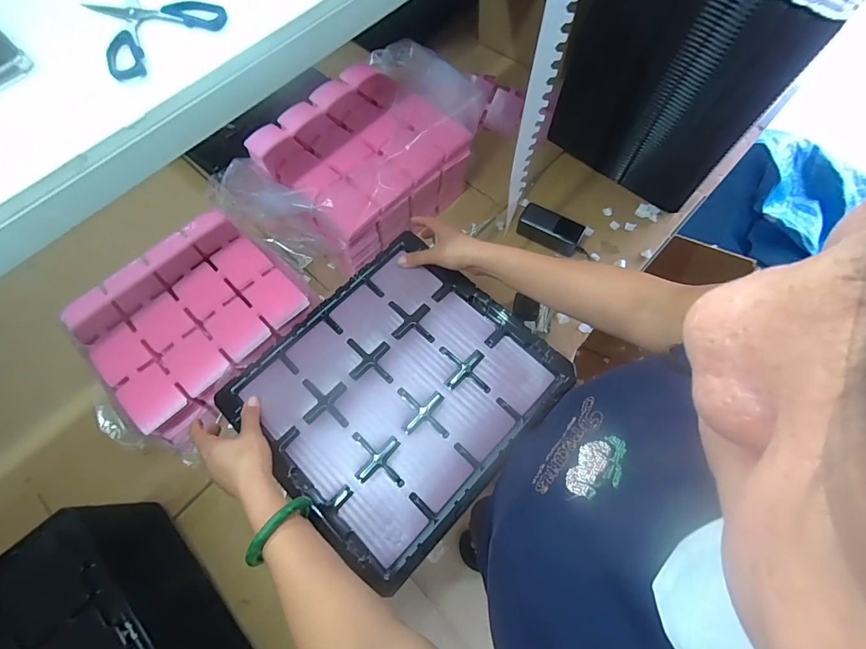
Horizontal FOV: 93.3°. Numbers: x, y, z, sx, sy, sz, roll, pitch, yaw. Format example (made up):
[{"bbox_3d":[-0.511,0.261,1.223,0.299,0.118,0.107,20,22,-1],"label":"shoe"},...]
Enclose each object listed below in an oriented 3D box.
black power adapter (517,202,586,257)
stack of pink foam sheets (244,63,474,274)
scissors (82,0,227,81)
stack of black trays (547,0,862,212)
[{"bbox_3d":[0.244,-0.200,0.848,0.130,0.045,0.064,28,72,12],"label":"black power adapter"},{"bbox_3d":[-0.134,-0.324,0.807,0.346,0.152,0.288,-40,72,-13],"label":"stack of pink foam sheets"},{"bbox_3d":[-0.316,-0.339,0.448,0.134,0.015,0.147,-41,72,-13],"label":"scissors"},{"bbox_3d":[0.479,-0.509,0.773,0.336,0.412,0.329,30,72,13],"label":"stack of black trays"}]

